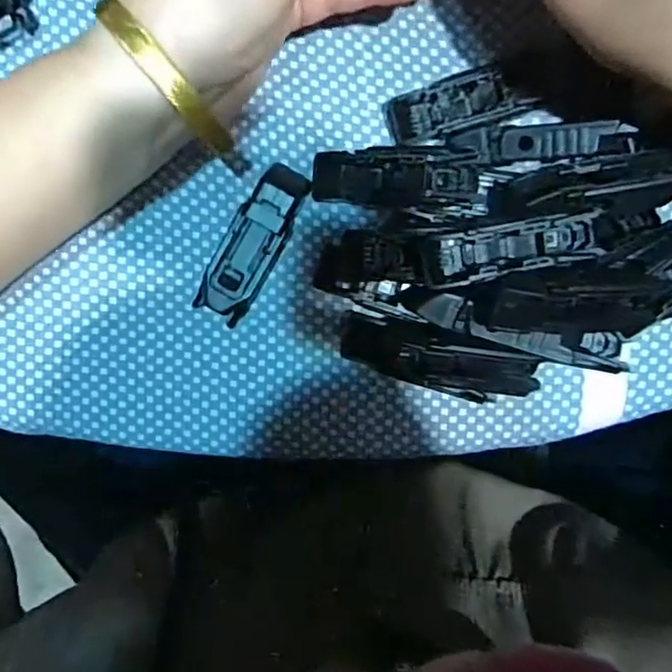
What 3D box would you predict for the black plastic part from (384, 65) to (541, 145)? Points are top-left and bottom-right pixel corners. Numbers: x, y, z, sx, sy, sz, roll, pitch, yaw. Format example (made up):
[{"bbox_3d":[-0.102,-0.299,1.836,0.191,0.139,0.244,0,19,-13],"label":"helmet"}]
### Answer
[{"bbox_3d":[0.048,-0.092,0.250,0.055,0.007,0.021,-9,96,14],"label":"black plastic part"}]

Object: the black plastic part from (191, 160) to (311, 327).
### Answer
[{"bbox_3d":[-0.033,-0.037,0.256,0.022,0.013,0.066,29,96,-2],"label":"black plastic part"}]

